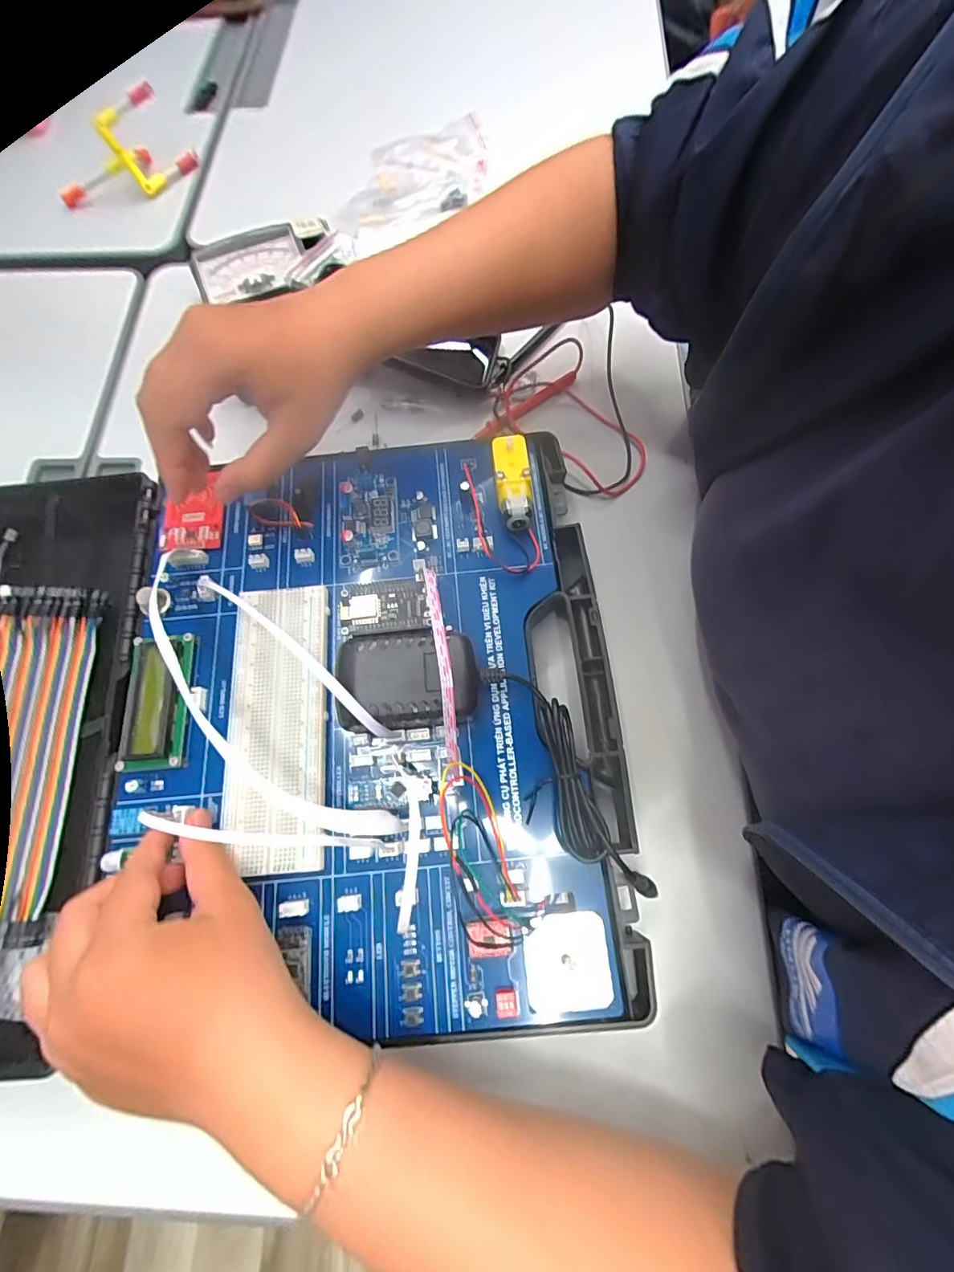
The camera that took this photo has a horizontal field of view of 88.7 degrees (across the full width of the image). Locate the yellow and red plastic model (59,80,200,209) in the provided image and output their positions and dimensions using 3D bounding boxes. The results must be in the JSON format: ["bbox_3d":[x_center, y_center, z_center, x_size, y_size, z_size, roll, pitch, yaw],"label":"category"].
[{"bbox_3d":[-0.366,-0.490,0.496,0.071,0.065,0.129,42,78,15],"label":"yellow and red plastic model"}]

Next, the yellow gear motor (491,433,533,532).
[{"bbox_3d":[0.024,-0.101,0.326,0.023,0.022,0.064,-4,71,1],"label":"yellow gear motor"}]

